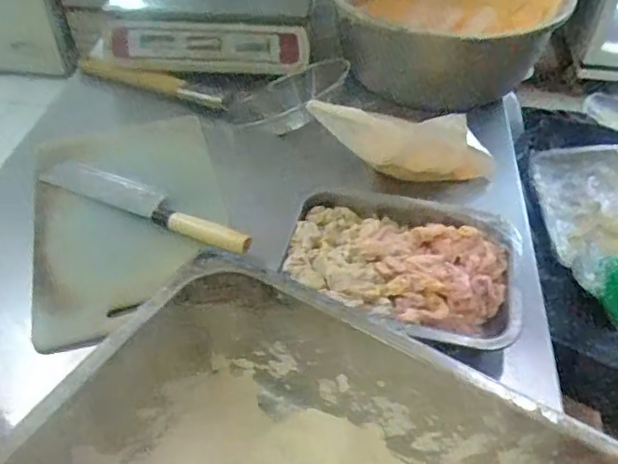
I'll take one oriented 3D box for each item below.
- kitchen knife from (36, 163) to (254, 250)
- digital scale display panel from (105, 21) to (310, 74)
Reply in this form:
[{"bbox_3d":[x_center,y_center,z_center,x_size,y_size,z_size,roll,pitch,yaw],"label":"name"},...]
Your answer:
[{"bbox_3d":[-0.212,-0.038,0.753,0.313,0.032,0.059,18,48,16],"label":"kitchen knife"},{"bbox_3d":[-0.165,-0.301,0.953,0.334,0.077,0.047,4,25,9],"label":"digital scale display panel"}]

